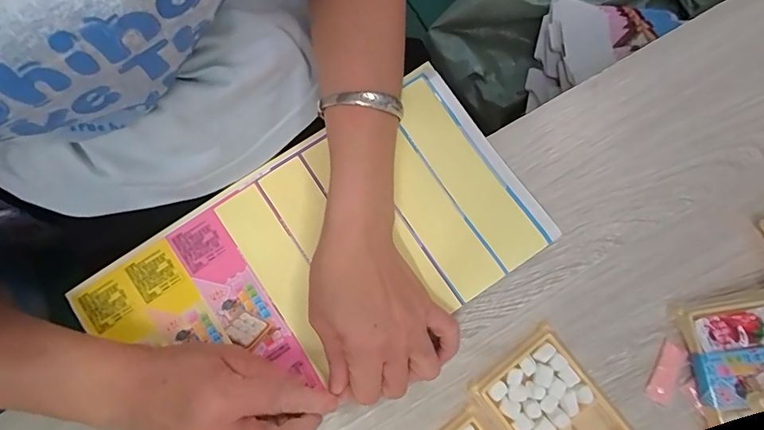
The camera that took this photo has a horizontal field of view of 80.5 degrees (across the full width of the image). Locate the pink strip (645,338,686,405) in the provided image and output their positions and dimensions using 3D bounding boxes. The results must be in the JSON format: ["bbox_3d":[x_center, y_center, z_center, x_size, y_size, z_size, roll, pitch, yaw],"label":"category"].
[{"bbox_3d":[0.214,0.120,0.339,0.019,0.005,0.046,29,78,8],"label":"pink strip"}]

